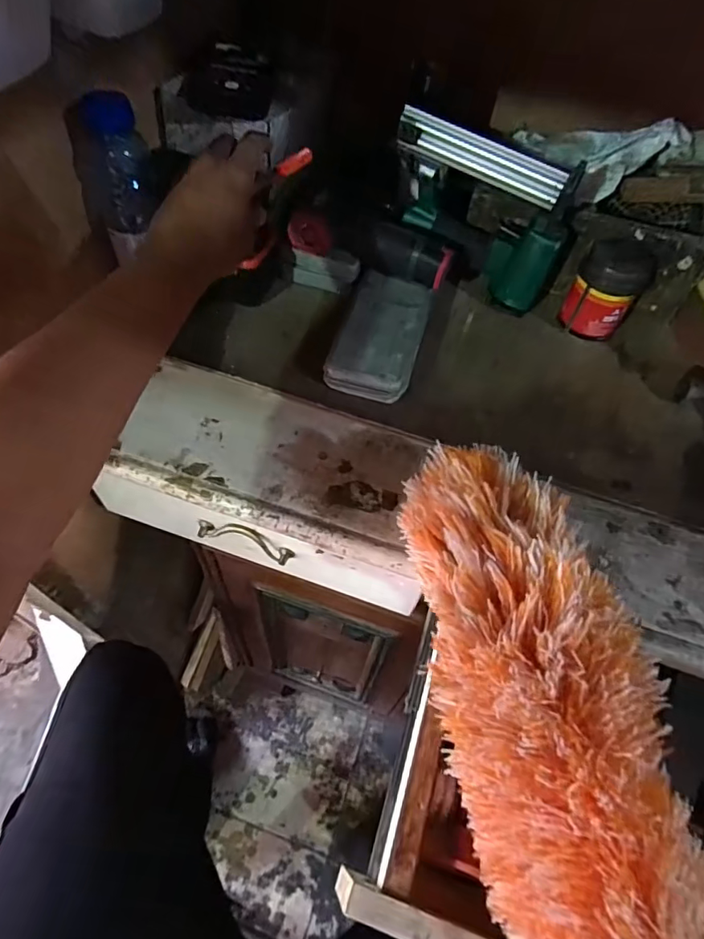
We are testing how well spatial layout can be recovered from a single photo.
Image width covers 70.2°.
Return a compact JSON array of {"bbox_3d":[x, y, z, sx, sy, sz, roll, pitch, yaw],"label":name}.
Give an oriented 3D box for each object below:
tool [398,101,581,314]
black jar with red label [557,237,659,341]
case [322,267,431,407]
[{"bbox_3d":[0.153,-0.309,0.602,0.219,0.169,0.082,28,58,14],"label":"tool"},{"bbox_3d":[0.300,-0.212,0.594,0.072,0.090,0.076,2,56,-3],"label":"black jar with red label"},{"bbox_3d":[0.033,-0.153,0.569,0.091,0.047,0.182,15,56,6],"label":"case"}]

